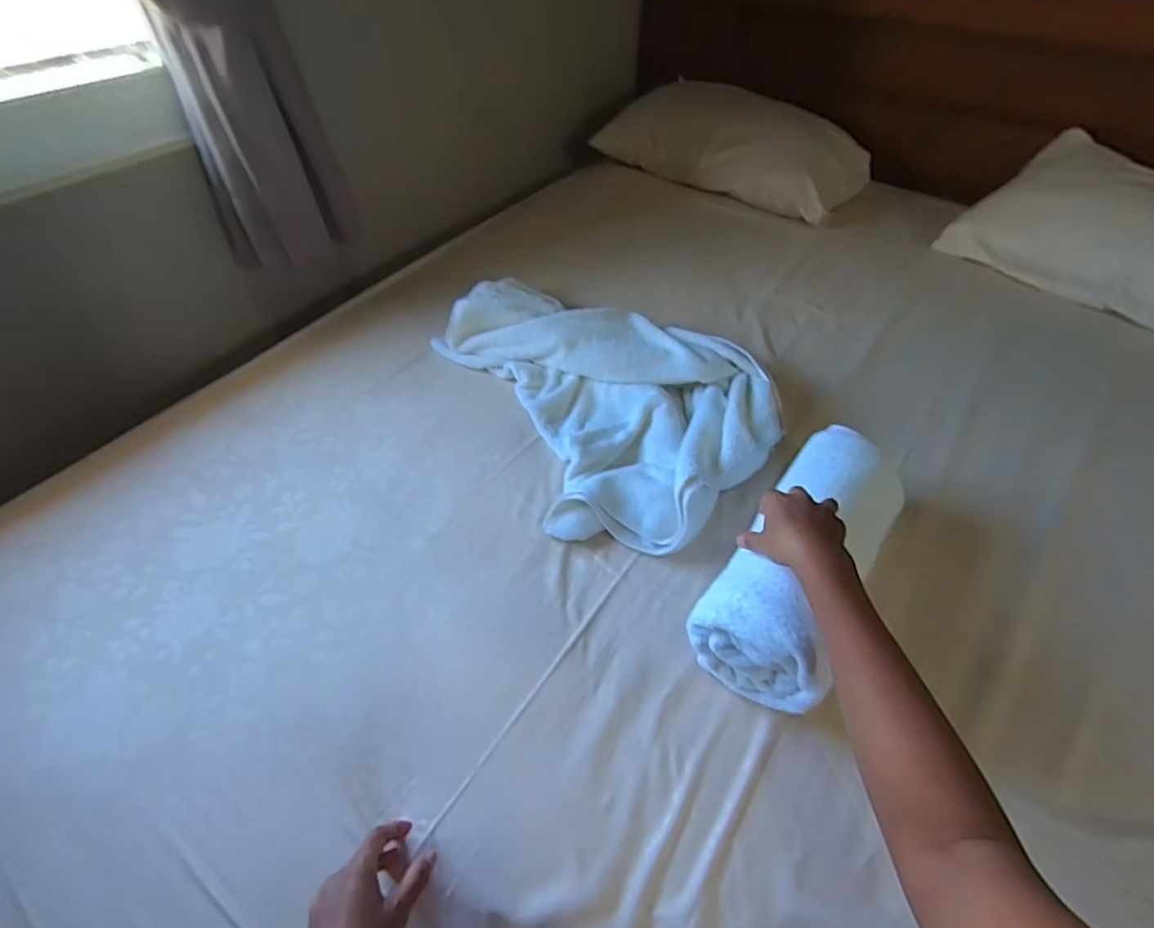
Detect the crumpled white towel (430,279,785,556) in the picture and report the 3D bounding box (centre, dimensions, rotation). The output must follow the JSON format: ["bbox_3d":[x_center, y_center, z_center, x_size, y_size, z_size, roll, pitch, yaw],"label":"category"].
[{"bbox_3d":[0.034,-0.128,0.834,0.380,0.065,0.535,-30,56,-24],"label":"crumpled white towel"}]

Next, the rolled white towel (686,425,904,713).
[{"bbox_3d":[0.254,0.087,0.609,0.130,0.115,0.338,29,58,18],"label":"rolled white towel"}]

